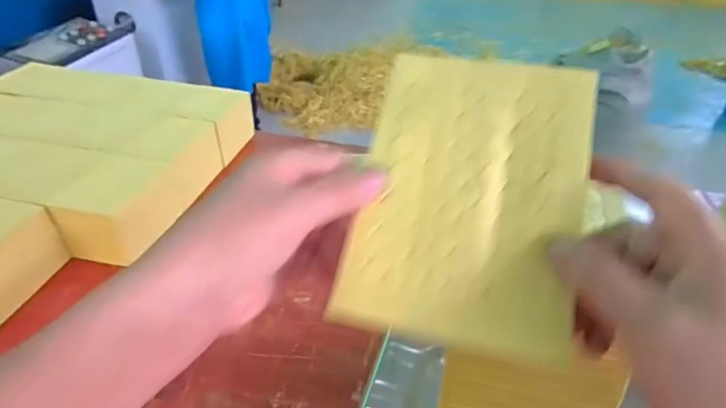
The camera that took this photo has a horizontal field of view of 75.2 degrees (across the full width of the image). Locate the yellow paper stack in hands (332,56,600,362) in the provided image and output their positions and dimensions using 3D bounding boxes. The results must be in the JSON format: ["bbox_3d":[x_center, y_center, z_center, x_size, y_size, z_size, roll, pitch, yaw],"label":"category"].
[{"bbox_3d":[0.056,-0.006,0.252,0.113,0.010,0.157,10,74,13],"label":"yellow paper stack in hands"}]

